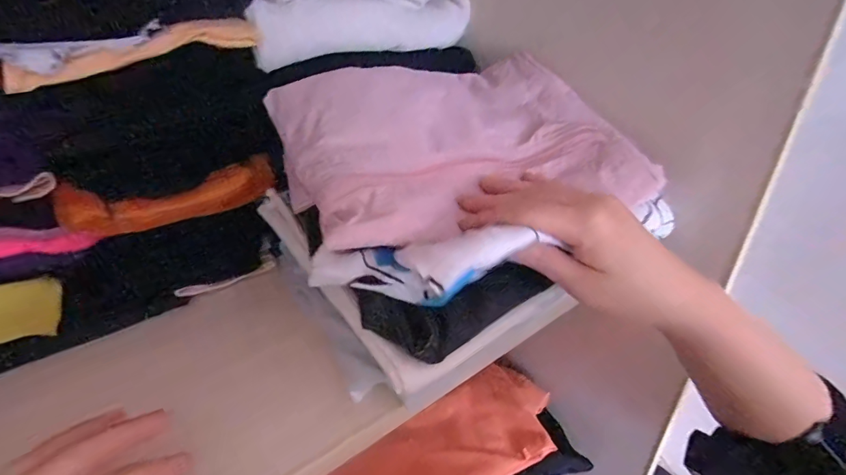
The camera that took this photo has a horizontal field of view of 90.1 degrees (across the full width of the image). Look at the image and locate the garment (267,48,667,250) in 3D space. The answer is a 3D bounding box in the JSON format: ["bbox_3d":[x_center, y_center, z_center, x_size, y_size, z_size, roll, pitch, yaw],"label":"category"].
[{"bbox_3d":[0.030,-0.092,0.370,0.291,0.023,0.215,-11,52,-19],"label":"garment"}]

